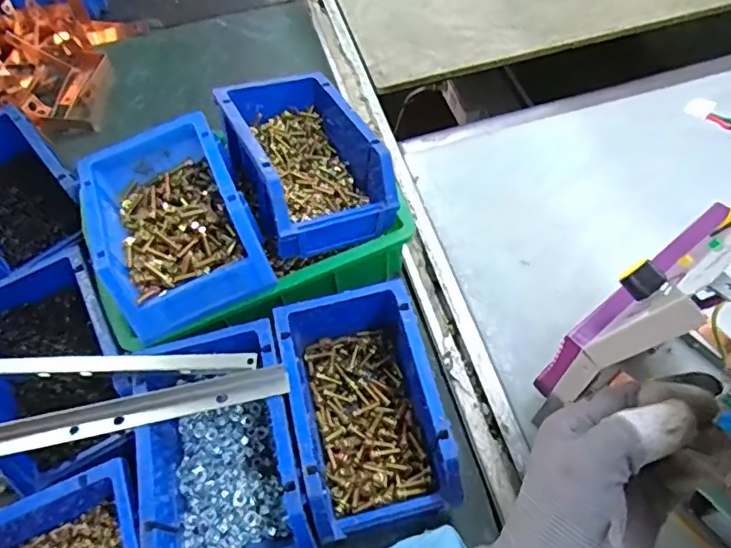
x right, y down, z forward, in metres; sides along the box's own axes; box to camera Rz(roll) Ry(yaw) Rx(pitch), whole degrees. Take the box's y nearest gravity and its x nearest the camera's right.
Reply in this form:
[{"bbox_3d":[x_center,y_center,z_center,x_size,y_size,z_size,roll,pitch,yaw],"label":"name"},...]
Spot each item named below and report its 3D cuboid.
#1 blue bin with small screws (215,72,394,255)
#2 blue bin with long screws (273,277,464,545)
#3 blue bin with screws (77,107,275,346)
[{"bbox_3d":[-0.050,-0.100,0.442,0.109,0.063,0.166,-22,61,-10],"label":"blue bin with small screws"},{"bbox_3d":[0.000,0.095,0.393,0.100,0.067,0.160,-13,60,-4],"label":"blue bin with long screws"},{"bbox_3d":[-0.147,-0.040,0.410,0.113,0.051,0.154,-24,61,-11],"label":"blue bin with screws"}]

